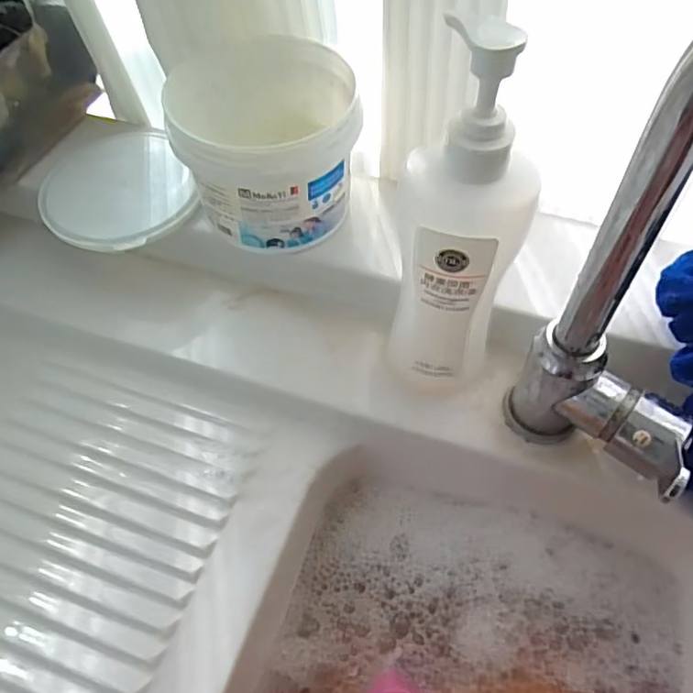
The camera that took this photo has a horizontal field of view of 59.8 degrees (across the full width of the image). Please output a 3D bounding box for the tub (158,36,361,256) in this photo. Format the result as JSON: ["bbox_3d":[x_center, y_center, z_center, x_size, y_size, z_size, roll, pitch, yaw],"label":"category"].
[{"bbox_3d":[-0.052,-0.139,0.412,0.113,0.077,0.120,-12,59,-3],"label":"tub"}]

